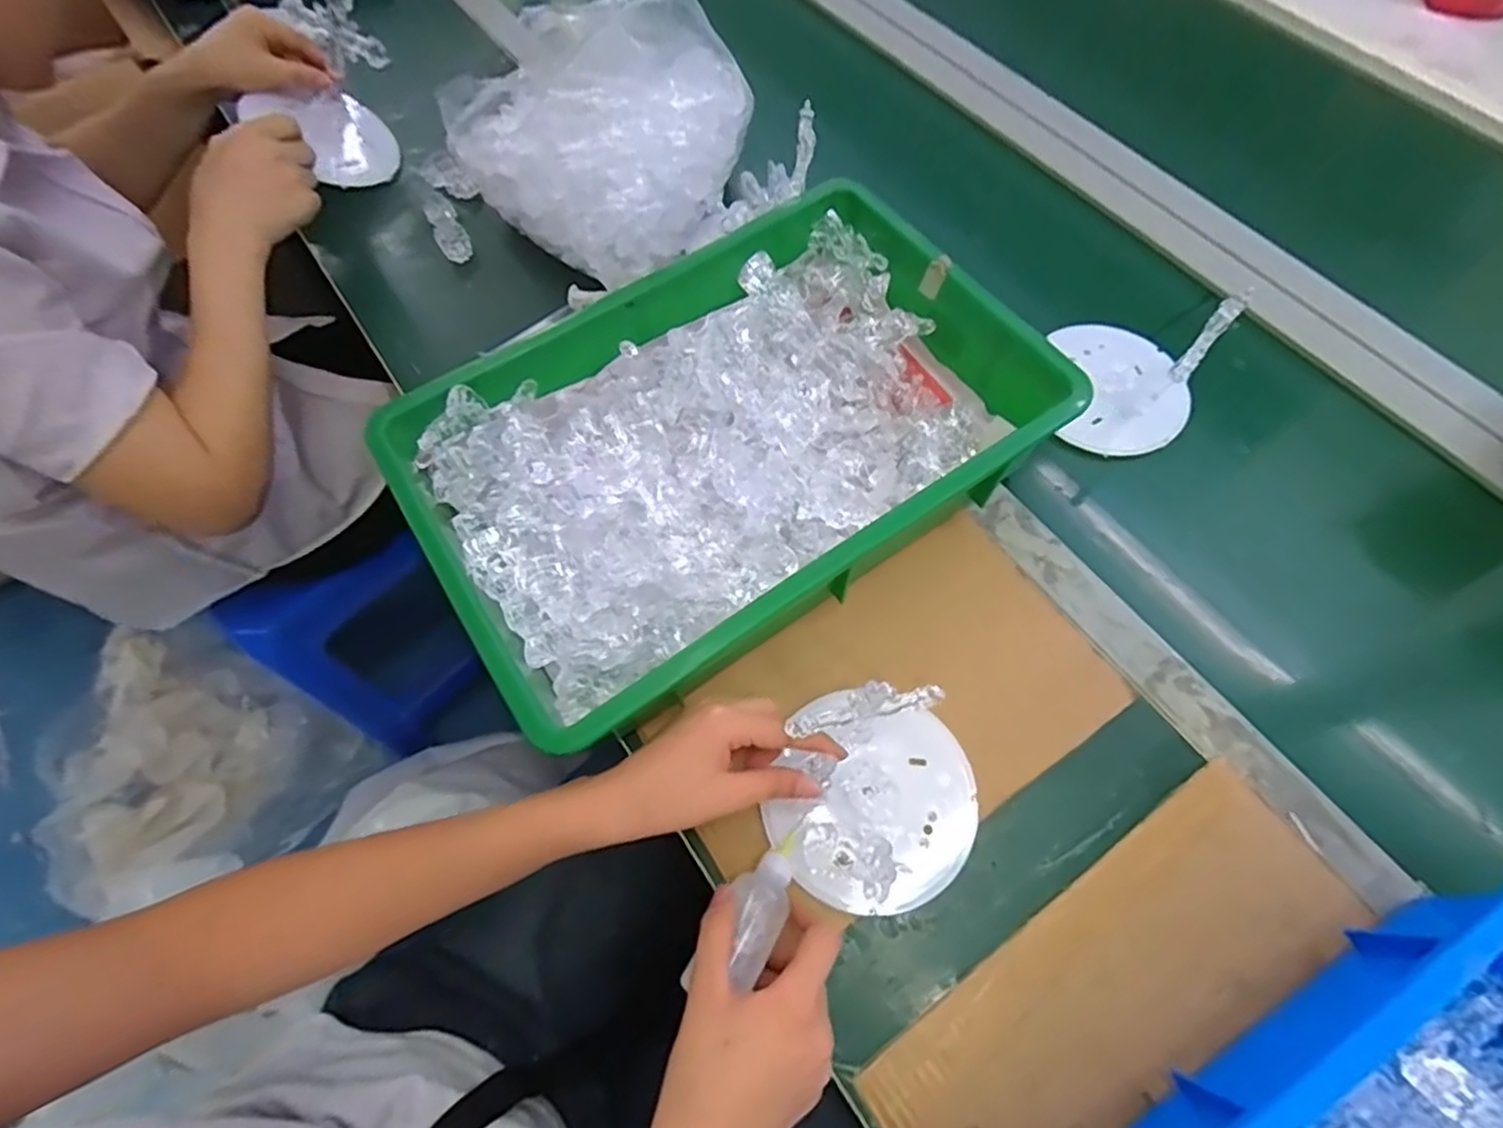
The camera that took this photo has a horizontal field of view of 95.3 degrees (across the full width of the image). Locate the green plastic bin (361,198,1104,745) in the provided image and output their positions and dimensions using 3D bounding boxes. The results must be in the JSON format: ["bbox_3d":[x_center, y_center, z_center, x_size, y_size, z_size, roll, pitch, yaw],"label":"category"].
[{"bbox_3d":[-0.012,-0.087,0.486,0.413,0.077,0.269,-31,68,-13],"label":"green plastic bin"}]

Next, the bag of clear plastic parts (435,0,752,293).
[{"bbox_3d":[-0.144,-0.395,0.588,0.240,0.158,0.194,40,72,18],"label":"bag of clear plastic parts"}]

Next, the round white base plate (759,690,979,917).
[{"bbox_3d":[0.076,0.146,0.416,0.121,0.013,0.118,2,70,-5],"label":"round white base plate"}]

